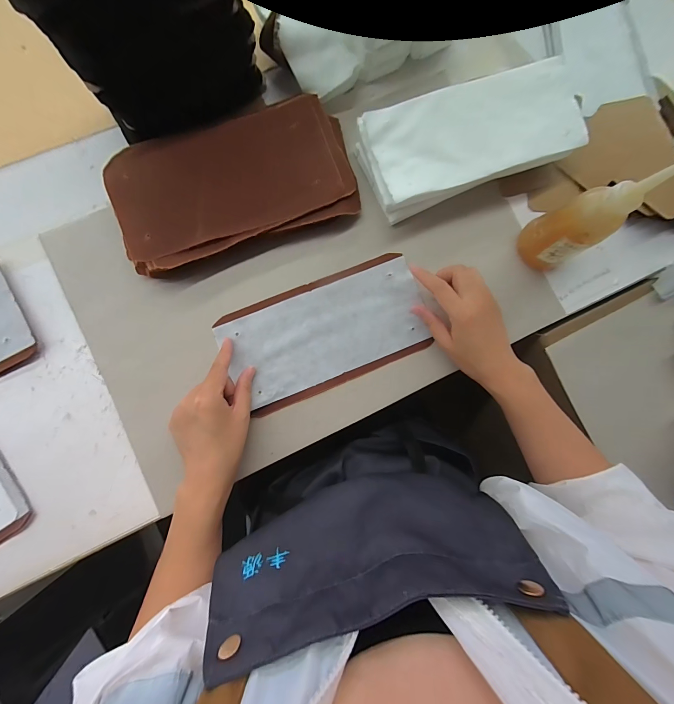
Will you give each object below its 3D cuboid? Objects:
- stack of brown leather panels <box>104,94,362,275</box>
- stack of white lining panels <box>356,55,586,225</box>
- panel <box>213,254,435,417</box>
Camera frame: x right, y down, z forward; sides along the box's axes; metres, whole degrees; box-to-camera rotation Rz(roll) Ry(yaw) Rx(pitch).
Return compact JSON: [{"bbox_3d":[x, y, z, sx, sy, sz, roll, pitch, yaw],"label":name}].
[{"bbox_3d":[-0.119,-0.197,0.373,0.278,0.033,0.143,-21,88,-5],"label":"stack of brown leather panels"},{"bbox_3d":[0.165,-0.260,0.387,0.261,0.054,0.118,-19,88,-5],"label":"stack of white lining panels"},{"bbox_3d":[-0.009,-0.026,0.383,0.244,0.010,0.129,-21,88,-5],"label":"panel"}]

